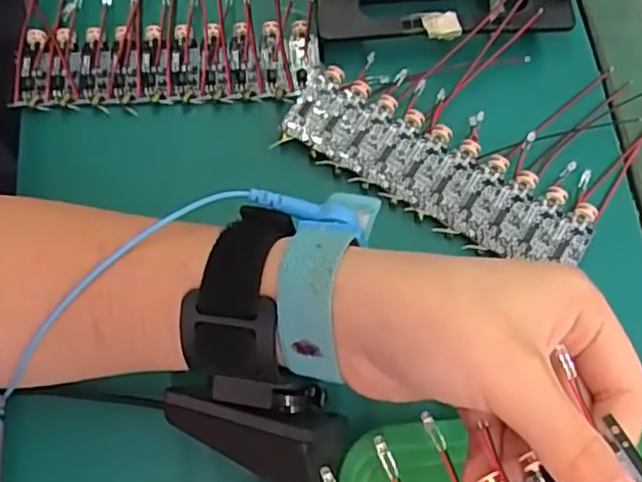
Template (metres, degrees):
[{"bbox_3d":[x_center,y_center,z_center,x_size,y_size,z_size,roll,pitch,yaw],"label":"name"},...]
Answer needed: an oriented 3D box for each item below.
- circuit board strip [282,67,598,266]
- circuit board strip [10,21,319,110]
[{"bbox_3d":[0.055,-0.034,0.333,0.154,0.008,0.045,31,72,11],"label":"circuit board strip"},{"bbox_3d":[-0.082,-0.094,0.361,0.155,0.009,0.045,-2,69,-1],"label":"circuit board strip"}]

